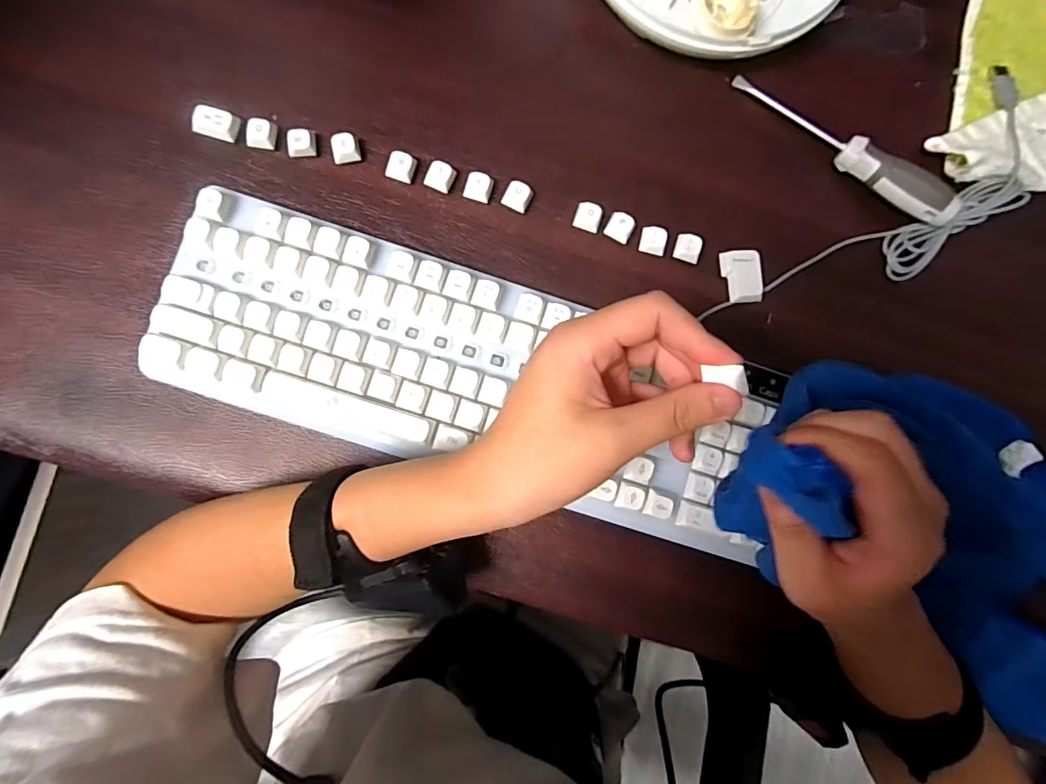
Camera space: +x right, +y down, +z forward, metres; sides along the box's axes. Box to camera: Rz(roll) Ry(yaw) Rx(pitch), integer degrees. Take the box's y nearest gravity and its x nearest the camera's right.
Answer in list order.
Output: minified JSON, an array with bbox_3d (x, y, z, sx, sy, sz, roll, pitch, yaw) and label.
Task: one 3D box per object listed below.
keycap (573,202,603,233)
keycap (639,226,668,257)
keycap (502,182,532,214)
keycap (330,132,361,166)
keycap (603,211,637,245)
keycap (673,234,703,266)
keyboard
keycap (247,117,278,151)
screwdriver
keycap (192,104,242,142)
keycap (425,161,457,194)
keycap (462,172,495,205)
[{"bbox_3d":[0.046,-0.123,0.344,0.018,0.010,0.018,21,84,-2],"label":"keycap"},{"bbox_3d":[0.092,-0.107,0.345,0.018,0.006,0.019,13,84,-3],"label":"keycap"},{"bbox_3d":[-0.004,-0.136,0.342,0.018,0.011,0.017,31,83,-1],"label":"keycap"},{"bbox_3d":[-0.120,-0.165,0.336,0.019,0.011,0.018,-13,86,-5],"label":"keycap"},{"bbox_3d":[0.069,-0.116,0.344,0.019,0.008,0.019,28,84,-1],"label":"keycap"},{"bbox_3d":[0.117,-0.102,0.347,0.018,0.006,0.019,17,84,-2],"label":"keycap"},{"bbox_3d":[-0.034,-0.014,0.320,0.387,0.027,0.127,18,84,-2],"label":"keyboard"},{"bbox_3d":[-0.172,-0.171,0.326,0.018,0.010,0.018,11,84,-3],"label":"keycap"},{"bbox_3d":[0.229,-0.178,0.349,0.173,0.028,0.023,40,83,0],"label":"screwdriver"},{"bbox_3d":[-0.200,-0.176,0.324,0.027,0.011,0.019,12,84,-3],"label":"keycap"},{"bbox_3d":[-0.057,-0.148,0.339,0.018,0.011,0.018,27,84,-1],"label":"keycap"},{"bbox_3d":[-0.030,-0.141,0.341,0.019,0.011,0.018,17,84,-2],"label":"keycap"}]

